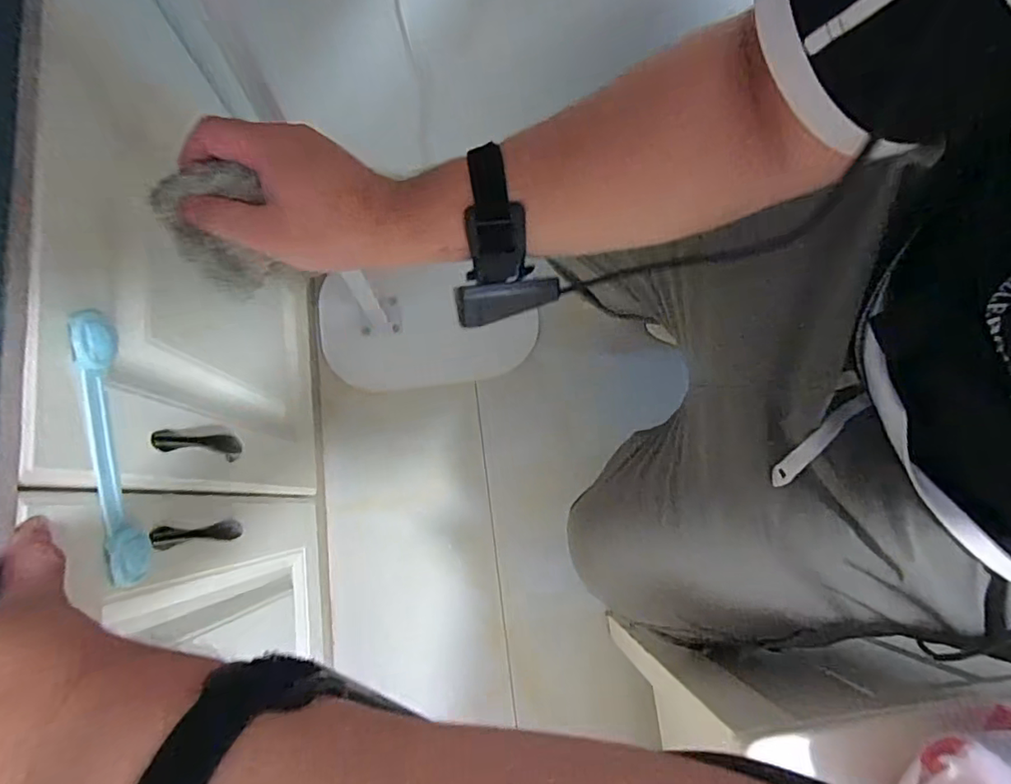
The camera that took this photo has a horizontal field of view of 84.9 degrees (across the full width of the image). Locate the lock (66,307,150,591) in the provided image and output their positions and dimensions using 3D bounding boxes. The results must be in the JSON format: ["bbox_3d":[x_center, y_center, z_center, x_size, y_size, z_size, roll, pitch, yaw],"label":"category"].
[{"bbox_3d":[-0.232,0.033,0.324,0.017,0.027,0.157,-6,95,-3],"label":"lock"}]

